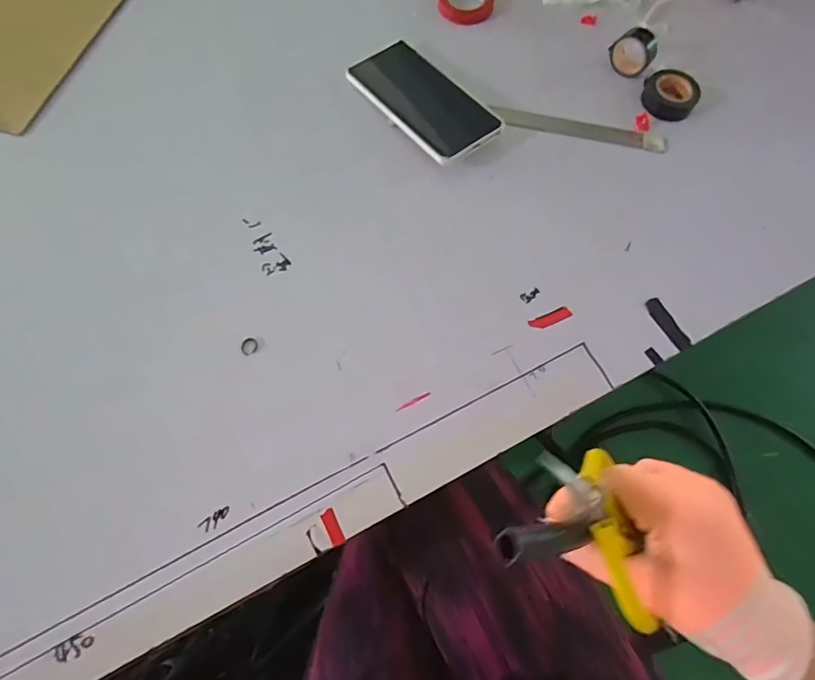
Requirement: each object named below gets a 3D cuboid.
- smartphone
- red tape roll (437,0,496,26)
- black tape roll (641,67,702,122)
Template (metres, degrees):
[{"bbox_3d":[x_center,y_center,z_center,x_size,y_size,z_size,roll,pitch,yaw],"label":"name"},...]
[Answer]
[{"bbox_3d":[0.015,-0.238,0.484,0.079,0.007,0.161,-37,69,-14],"label":"smartphone"},{"bbox_3d":[0.067,-0.383,0.553,0.064,0.012,0.058,6,69,0],"label":"red tape roll"},{"bbox_3d":[0.269,-0.252,0.501,0.054,0.017,0.054,1,69,-2],"label":"black tape roll"}]

